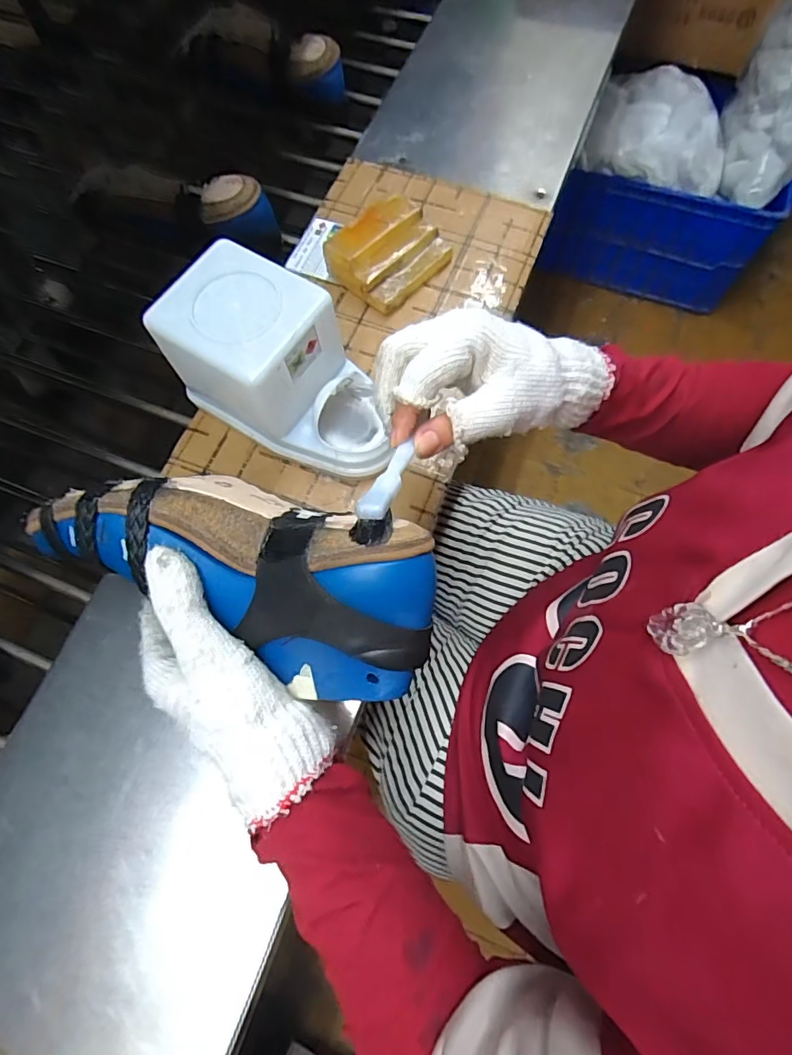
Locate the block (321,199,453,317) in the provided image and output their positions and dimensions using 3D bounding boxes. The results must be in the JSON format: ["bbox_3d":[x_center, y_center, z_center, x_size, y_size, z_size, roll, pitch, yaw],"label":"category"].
[{"bbox_3d":[-0.004,-0.263,0.478,0.105,0.045,0.079,-43,74,-12],"label":"block"}]

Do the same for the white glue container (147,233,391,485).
[{"bbox_3d":[-0.081,-0.120,0.393,0.176,0.104,0.095,29,74,12],"label":"white glue container"}]

